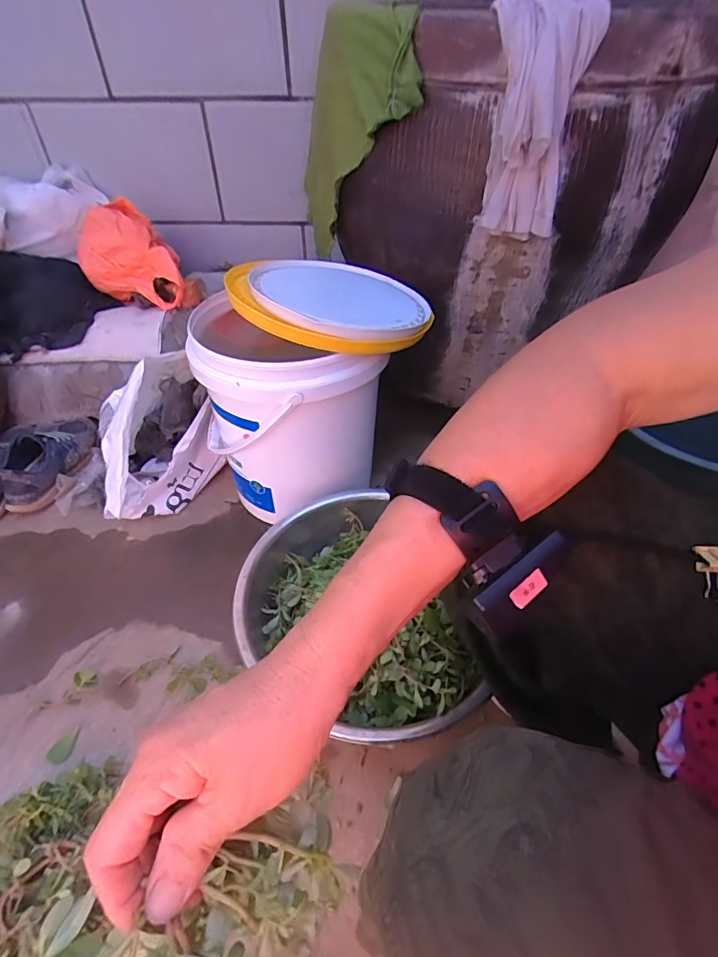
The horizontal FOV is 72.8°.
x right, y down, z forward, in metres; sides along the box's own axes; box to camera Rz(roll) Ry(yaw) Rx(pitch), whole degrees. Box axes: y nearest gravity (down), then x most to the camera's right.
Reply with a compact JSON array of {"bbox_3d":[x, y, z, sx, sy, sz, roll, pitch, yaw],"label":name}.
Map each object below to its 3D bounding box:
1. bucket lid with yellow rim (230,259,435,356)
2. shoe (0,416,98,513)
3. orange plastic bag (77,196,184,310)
[{"bbox_3d":[-0.040,-0.260,0.713,0.284,0.039,0.259,8,41,-7],"label":"bucket lid with yellow rim"},{"bbox_3d":[-0.591,-0.048,0.938,0.097,0.085,0.248,6,45,7],"label":"shoe"},{"bbox_3d":[-0.504,-0.502,1.114,0.231,0.180,0.134,13,47,13],"label":"orange plastic bag"}]

